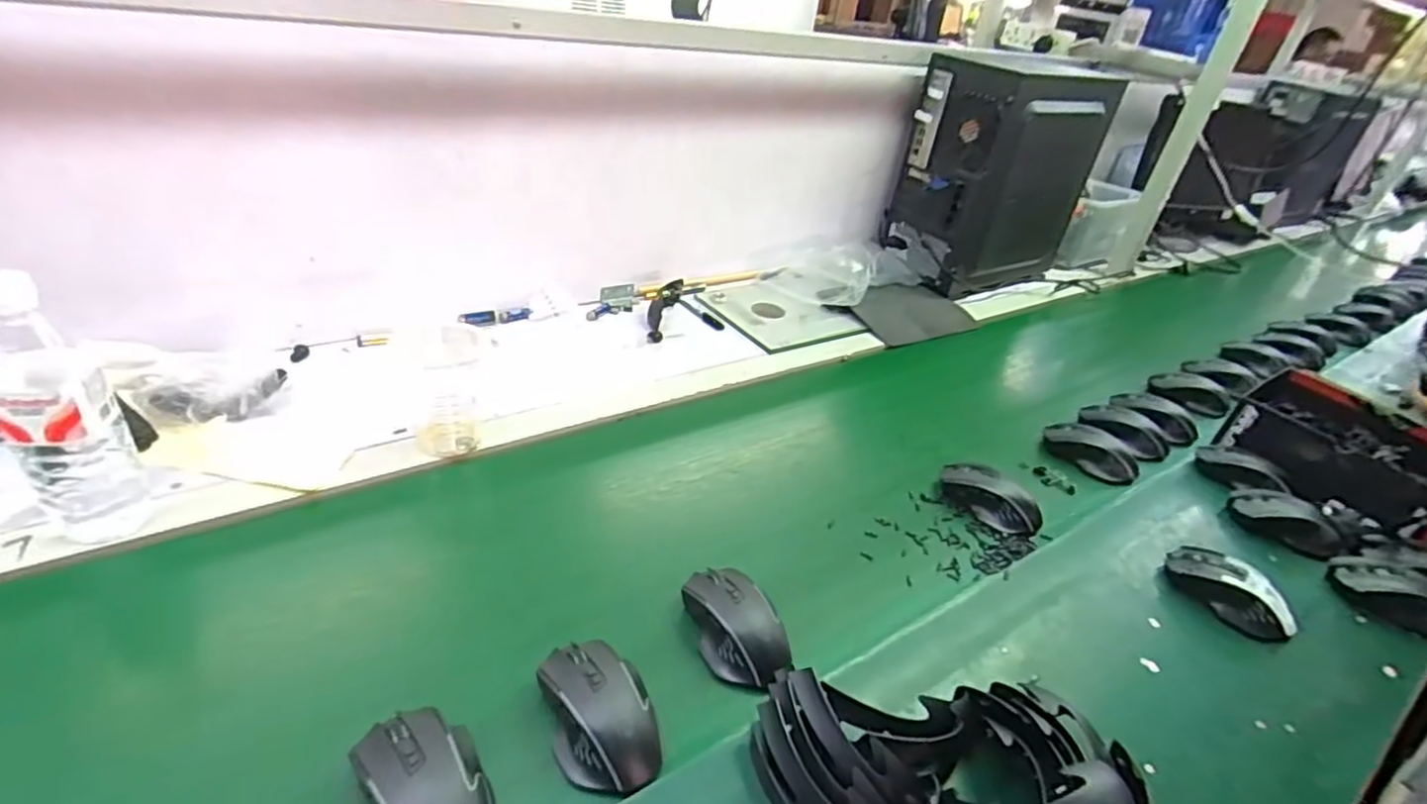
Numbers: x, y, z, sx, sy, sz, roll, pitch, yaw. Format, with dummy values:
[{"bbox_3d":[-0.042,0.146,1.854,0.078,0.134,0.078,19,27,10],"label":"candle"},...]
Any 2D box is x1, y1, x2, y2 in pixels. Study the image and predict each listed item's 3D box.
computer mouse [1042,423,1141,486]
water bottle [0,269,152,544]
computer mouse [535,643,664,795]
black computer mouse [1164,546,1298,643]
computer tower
[{"bbox_3d":[0.483,0.065,0.886,0.068,0.037,0.123,-26,46,-38],"label":"computer mouse"},{"bbox_3d":[-0.514,0.009,0.539,0.077,0.221,0.070,33,42,32],"label":"water bottle"},{"bbox_3d":[-0.084,0.223,0.502,0.069,0.037,0.111,-9,38,-22],"label":"computer mouse"},{"bbox_3d":[0.525,0.191,0.696,0.064,0.036,0.119,-22,44,-35],"label":"black computer mouse"},{"bbox_3d":[0.546,-0.451,1.301,0.372,0.344,0.225,-22,44,-35],"label":"computer tower"}]

